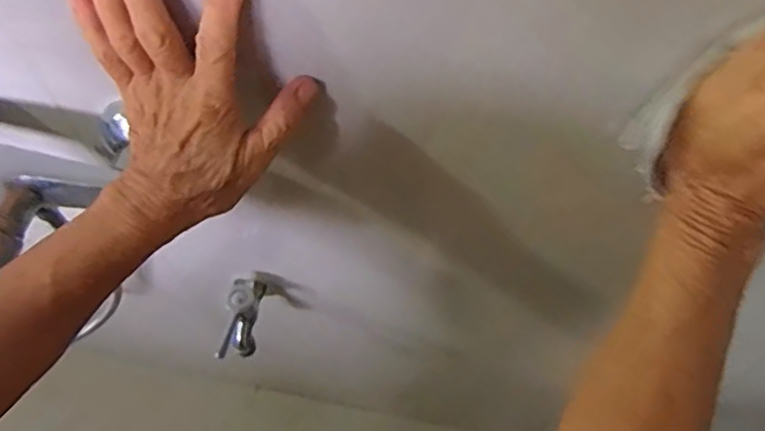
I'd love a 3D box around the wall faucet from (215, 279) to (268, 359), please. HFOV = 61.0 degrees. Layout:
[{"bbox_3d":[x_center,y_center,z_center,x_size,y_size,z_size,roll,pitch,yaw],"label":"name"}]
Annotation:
[{"bbox_3d":[-0.138,0.102,0.645,0.023,0.071,0.083,12,64,5],"label":"wall faucet"}]

